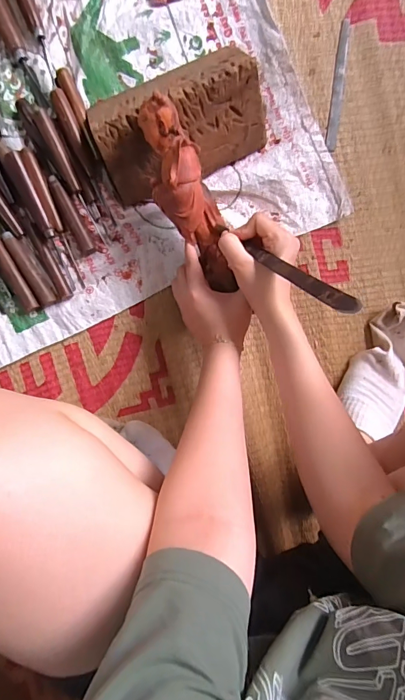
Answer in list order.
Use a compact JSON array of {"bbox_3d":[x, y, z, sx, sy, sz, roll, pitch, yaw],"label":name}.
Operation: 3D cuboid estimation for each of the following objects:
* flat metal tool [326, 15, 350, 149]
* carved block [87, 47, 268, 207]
[{"bbox_3d":[0.182,-0.351,0.534,0.015,0.006,0.162,6,95,-2],"label":"flat metal tool"},{"bbox_3d":[-0.033,-0.286,0.495,0.214,0.068,0.149,-31,95,2],"label":"carved block"}]

